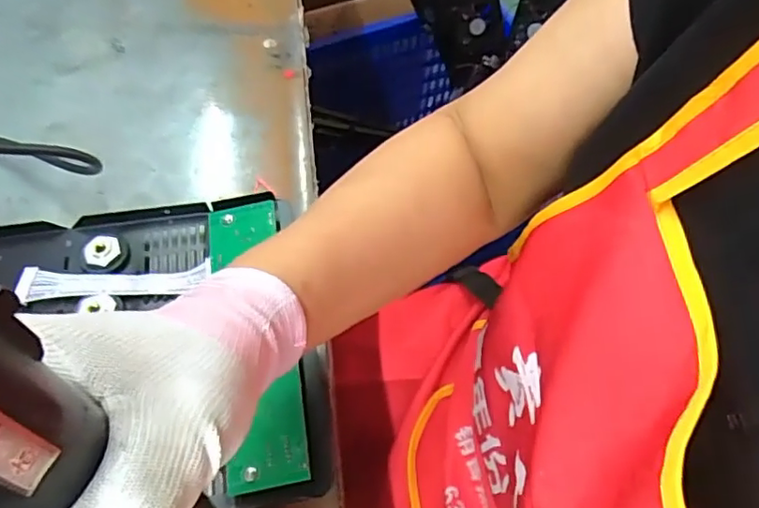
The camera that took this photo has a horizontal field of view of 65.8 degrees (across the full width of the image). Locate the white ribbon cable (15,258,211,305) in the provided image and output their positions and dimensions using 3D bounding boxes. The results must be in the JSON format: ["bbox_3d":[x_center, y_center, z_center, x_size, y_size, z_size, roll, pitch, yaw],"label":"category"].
[{"bbox_3d":[-0.168,0.019,0.373,0.118,0.013,0.022,-2,59,-4],"label":"white ribbon cable"}]

